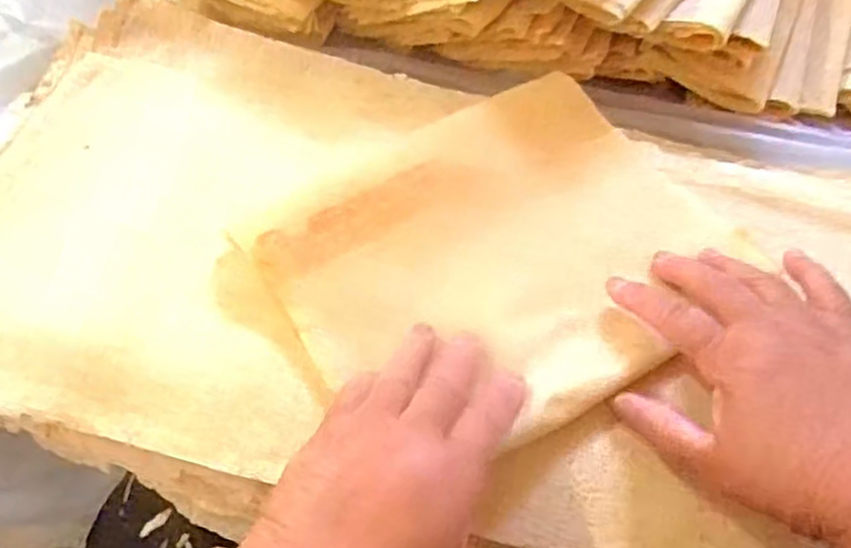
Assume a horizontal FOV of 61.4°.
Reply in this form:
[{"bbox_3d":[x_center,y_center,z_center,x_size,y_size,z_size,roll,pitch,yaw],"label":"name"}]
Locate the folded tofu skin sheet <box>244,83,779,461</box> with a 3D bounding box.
[{"bbox_3d":[0.049,-0.013,0.415,0.258,0.015,0.193,-30,62,-20],"label":"folded tofu skin sheet"}]

